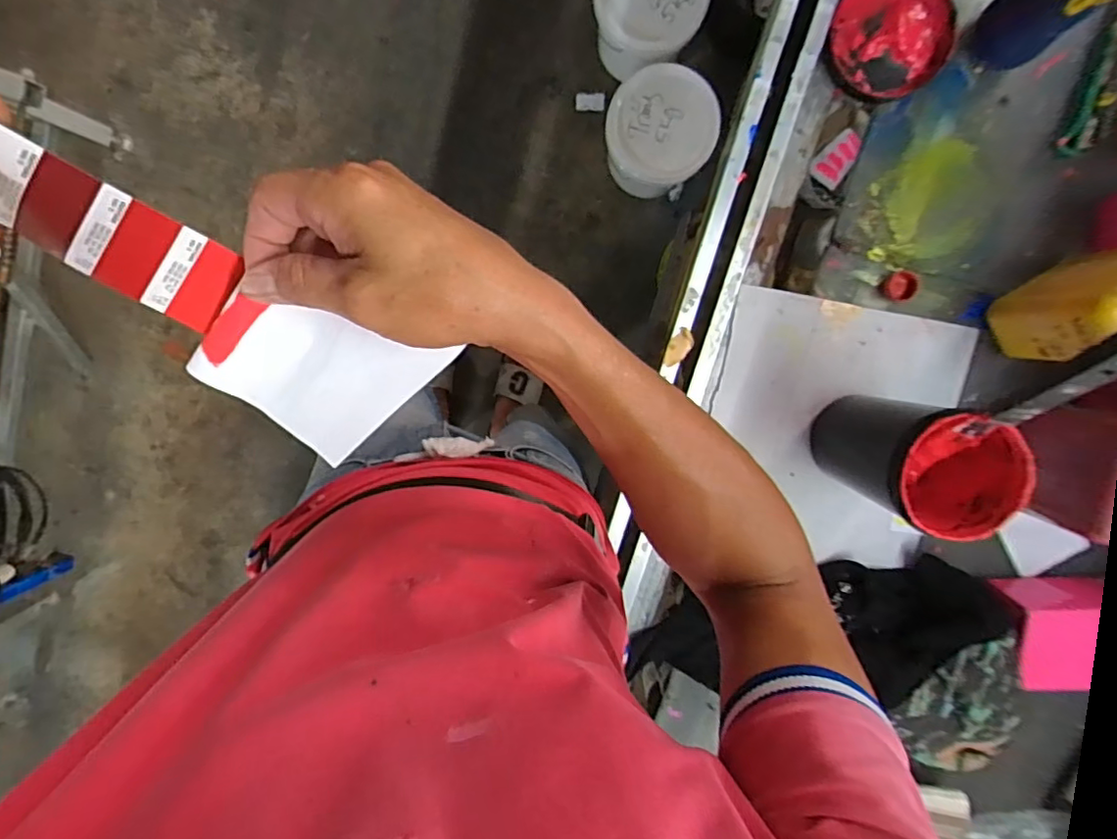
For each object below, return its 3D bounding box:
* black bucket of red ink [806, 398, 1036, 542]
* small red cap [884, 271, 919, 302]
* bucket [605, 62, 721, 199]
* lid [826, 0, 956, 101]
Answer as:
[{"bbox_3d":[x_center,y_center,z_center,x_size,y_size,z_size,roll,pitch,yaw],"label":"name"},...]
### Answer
[{"bbox_3d":[0.319,0.037,0.523,0.120,0.197,0.096,23,99,-4],"label":"black bucket of red ink"},{"bbox_3d":[0.342,-0.133,0.582,0.026,0.024,0.030,-8,100,1],"label":"small red cap"},{"bbox_3d":[0.197,-0.577,1.177,0.208,0.199,0.197,0,100,0],"label":"bucket"},{"bbox_3d":[0.306,-0.357,0.536,0.102,0.028,0.101,0,100,0],"label":"lid"}]

